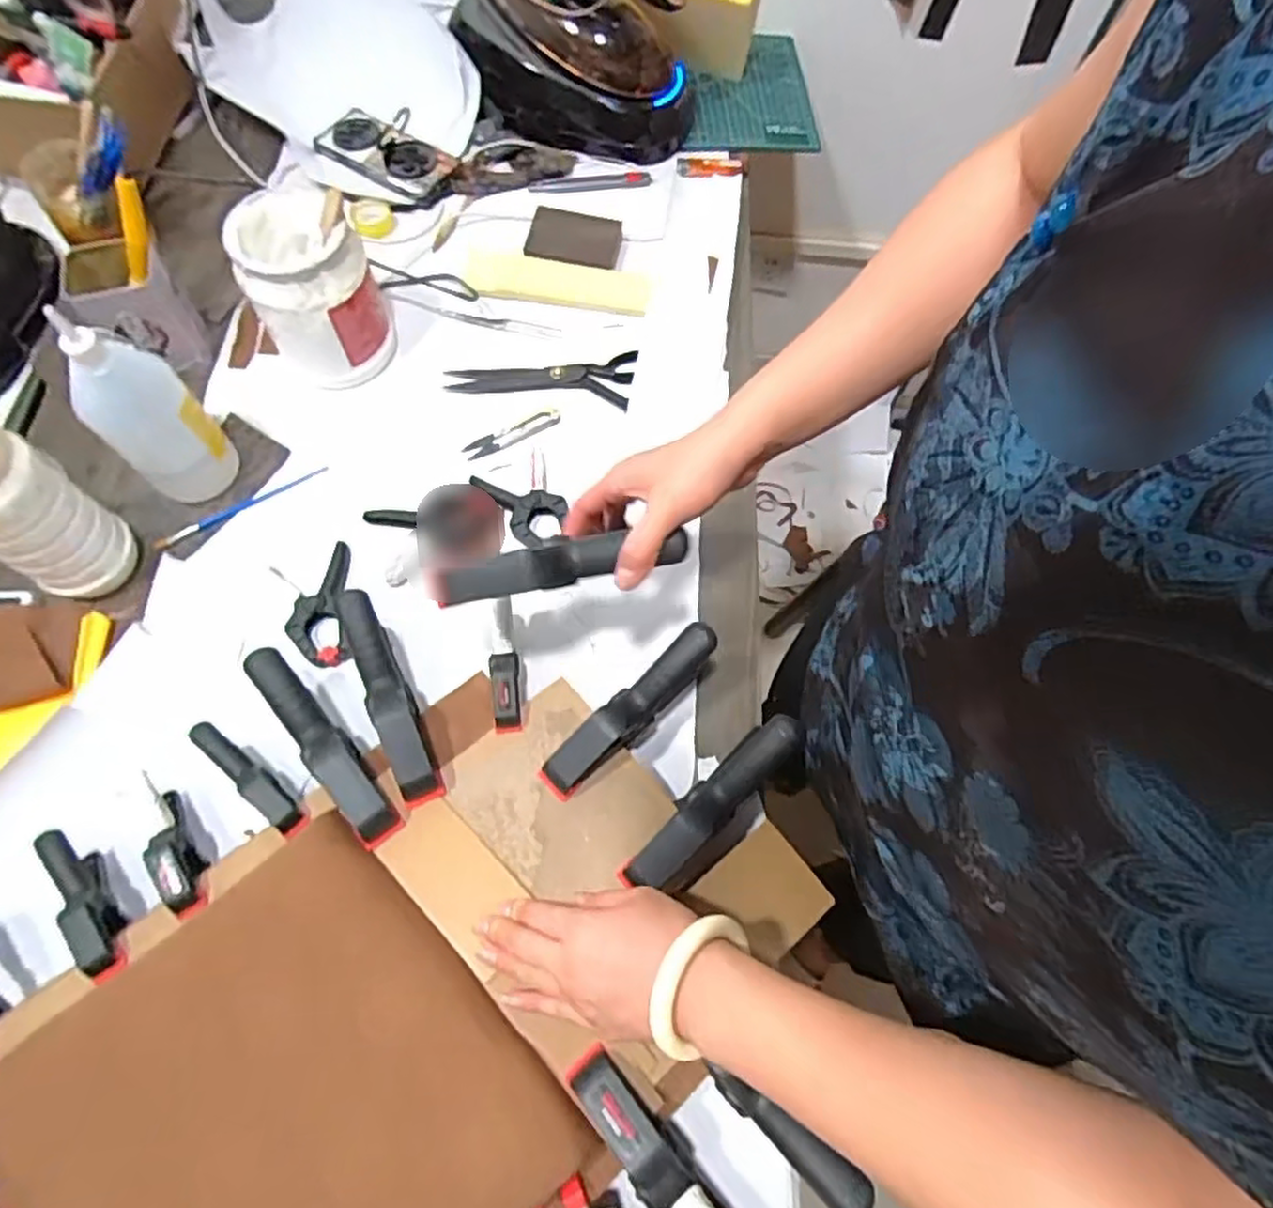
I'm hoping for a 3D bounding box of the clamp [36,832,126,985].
[{"bbox_3d":[-0.385,0.210,0.504,0.030,0.063,0.124,-41,55,-18],"label":"clamp"}]

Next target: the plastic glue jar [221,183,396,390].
[{"bbox_3d":[-0.312,-0.307,0.696,0.111,0.152,0.131,-20,70,-11],"label":"plastic glue jar"}]

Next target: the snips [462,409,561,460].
[{"bbox_3d":[-0.127,-0.176,0.733,0.102,0.007,0.020,-24,71,-13],"label":"snips"}]

